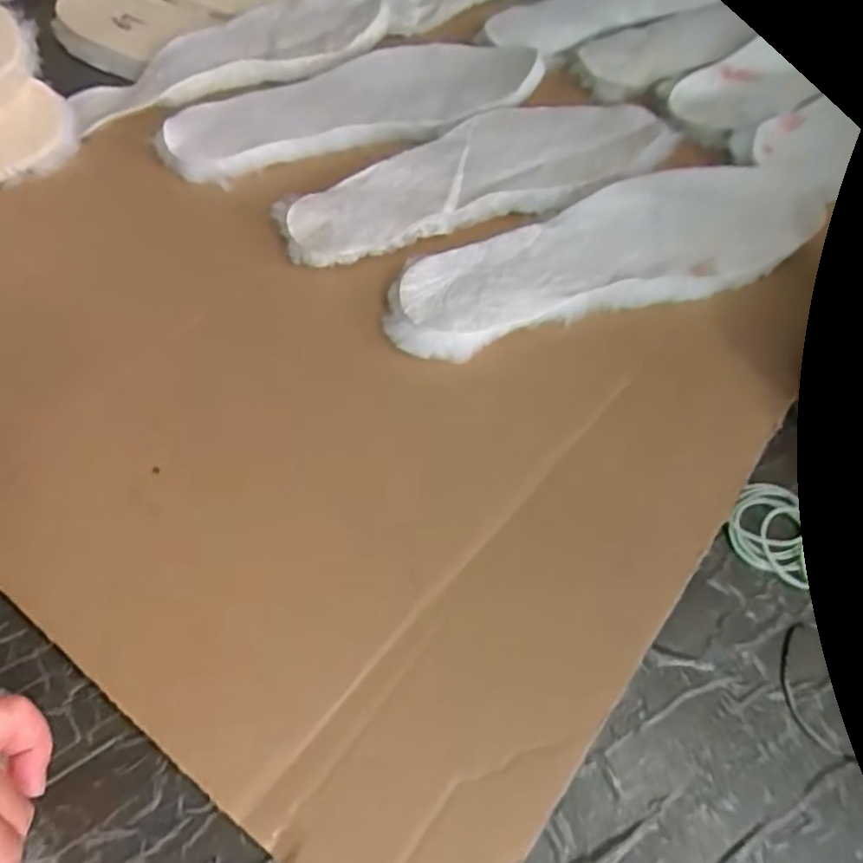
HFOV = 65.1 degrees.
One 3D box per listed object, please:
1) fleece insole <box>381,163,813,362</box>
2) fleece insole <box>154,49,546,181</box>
[{"bbox_3d":[0.101,-0.115,0.422,0.270,0.020,0.093,-17,61,-9],"label":"fleece insole"},{"bbox_3d":[-0.059,-0.248,0.504,0.277,0.015,0.111,-21,60,-14],"label":"fleece insole"}]

